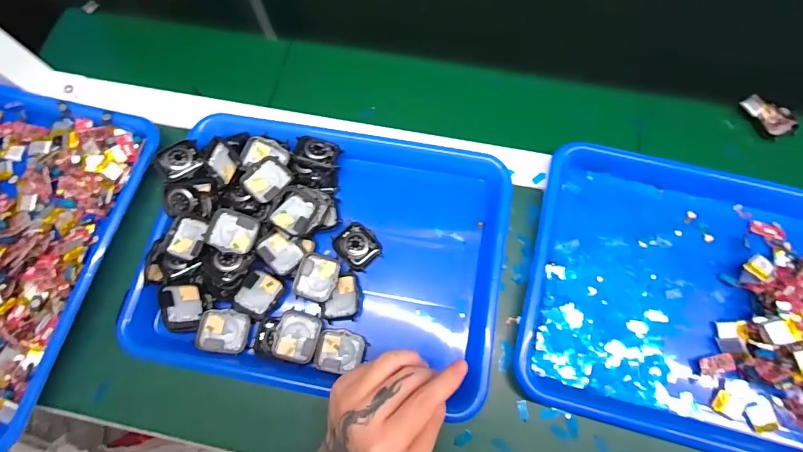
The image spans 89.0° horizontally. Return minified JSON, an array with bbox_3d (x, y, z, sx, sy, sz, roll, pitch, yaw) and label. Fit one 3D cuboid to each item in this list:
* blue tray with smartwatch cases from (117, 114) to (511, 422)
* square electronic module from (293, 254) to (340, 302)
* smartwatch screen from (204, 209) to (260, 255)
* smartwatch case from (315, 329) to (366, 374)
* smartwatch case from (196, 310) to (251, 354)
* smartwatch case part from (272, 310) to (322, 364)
[{"bbox_3d":[-0.073,0.024,0.393,0.335,0.046,0.253,8,74,4],"label":"blue tray with smartwatch cases"},{"bbox_3d":[-0.080,0.049,0.385,0.039,0.009,0.042,11,74,5],"label":"square electronic module"},{"bbox_3d":[-0.159,0.005,0.386,0.043,0.005,0.040,24,70,-13],"label":"smartwatch screen"},{"bbox_3d":[-0.055,0.115,0.375,0.042,0.010,0.037,8,74,4],"label":"smartwatch case"},{"bbox_3d":[-0.166,0.099,0.381,0.043,0.016,0.037,2,74,2],"label":"smartwatch case"},{"bbox_3d":[-0.095,0.101,0.371,0.038,0.005,0.043,17,74,-11],"label":"smartwatch case part"}]

